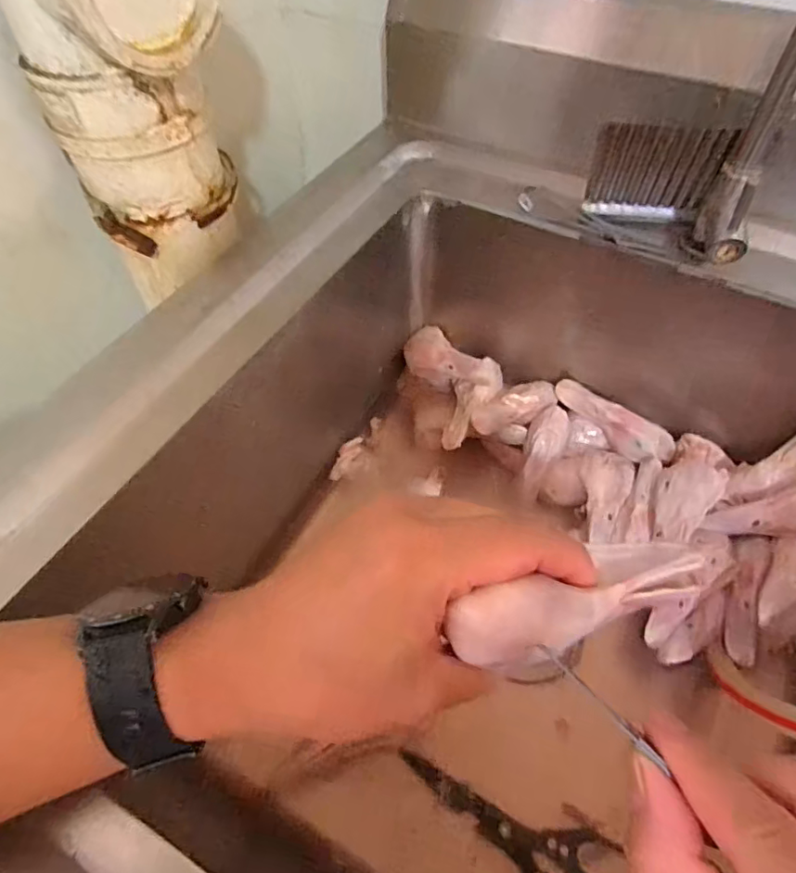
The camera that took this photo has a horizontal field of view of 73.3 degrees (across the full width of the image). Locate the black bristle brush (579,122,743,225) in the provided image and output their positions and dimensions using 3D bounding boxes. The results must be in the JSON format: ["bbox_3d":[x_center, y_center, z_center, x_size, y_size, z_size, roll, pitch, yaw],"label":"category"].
[{"bbox_3d":[0.208,-0.215,0.438,0.095,0.081,0.021,15,55,10],"label":"black bristle brush"}]

